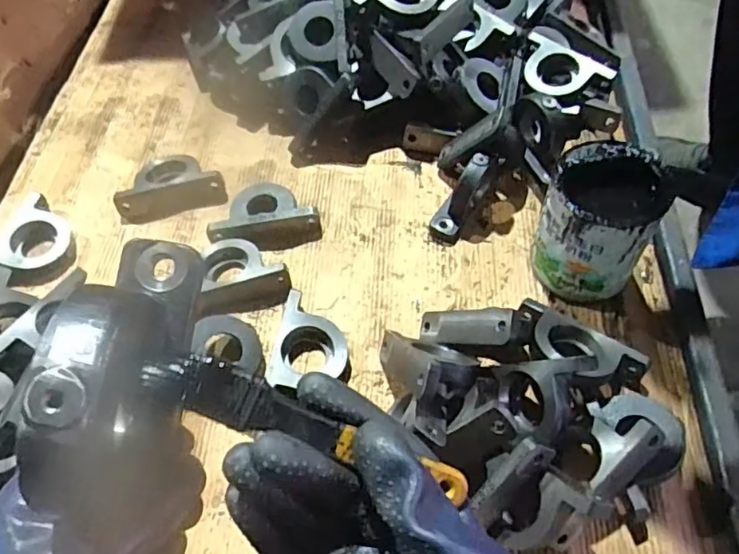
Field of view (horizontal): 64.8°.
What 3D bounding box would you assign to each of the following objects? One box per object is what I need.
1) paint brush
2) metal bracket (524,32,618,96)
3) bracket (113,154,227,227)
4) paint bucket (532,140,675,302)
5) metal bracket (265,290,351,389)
[{"bbox_3d":[-0.023,0.062,0.243,0.140,0.008,0.021,22,59,-7],"label":"paint brush"},{"bbox_3d":[0.288,-0.316,0.884,0.144,0.026,0.086,43,93,18],"label":"metal bracket"},{"bbox_3d":[-0.300,-0.142,0.873,0.157,0.034,0.117,-15,57,-6],"label":"bracket"},{"bbox_3d":[0.276,-0.061,0.700,0.123,0.161,0.134,-2,57,3],"label":"paint bucket"},{"bbox_3d":[-0.066,0.083,0.700,0.093,0.037,0.110,10,58,10],"label":"metal bracket"}]

